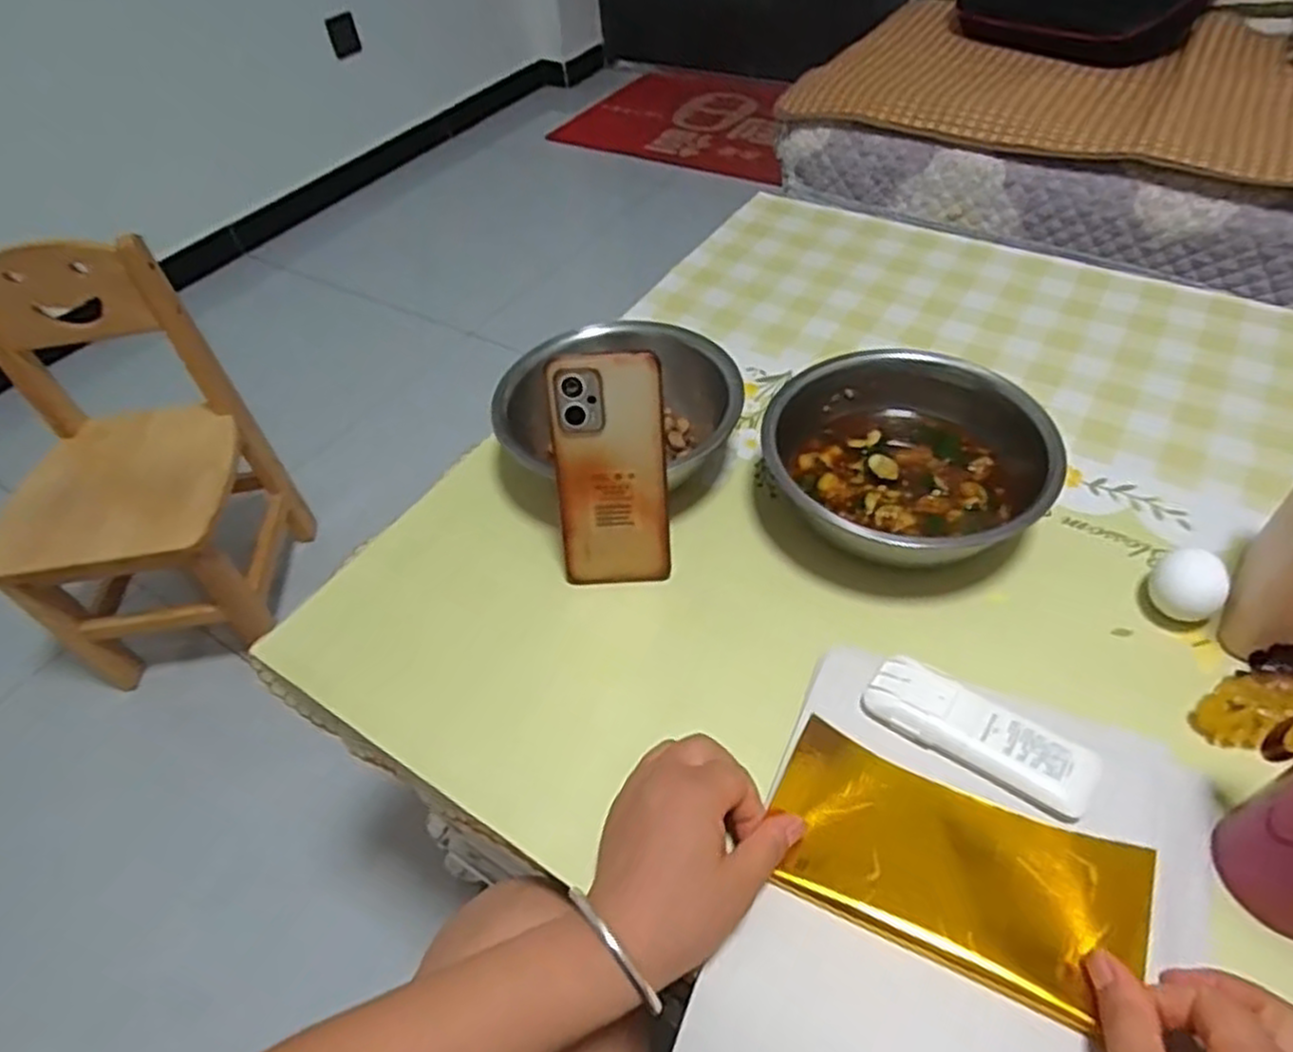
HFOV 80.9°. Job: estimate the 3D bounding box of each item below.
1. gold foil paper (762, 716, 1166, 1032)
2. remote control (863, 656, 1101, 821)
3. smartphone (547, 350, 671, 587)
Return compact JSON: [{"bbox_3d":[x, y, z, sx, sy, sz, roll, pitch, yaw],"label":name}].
[{"bbox_3d":[0.153,0.175,0.391,0.175,0.019,0.093,20,54,21],"label":"gold foil paper"},{"bbox_3d":[0.191,0.118,0.438,0.124,0.012,0.044,26,57,25],"label":"remote control"},{"bbox_3d":[-0.024,-0.034,0.521,0.074,0.163,0.013,-1,23,5],"label":"smartphone"}]

